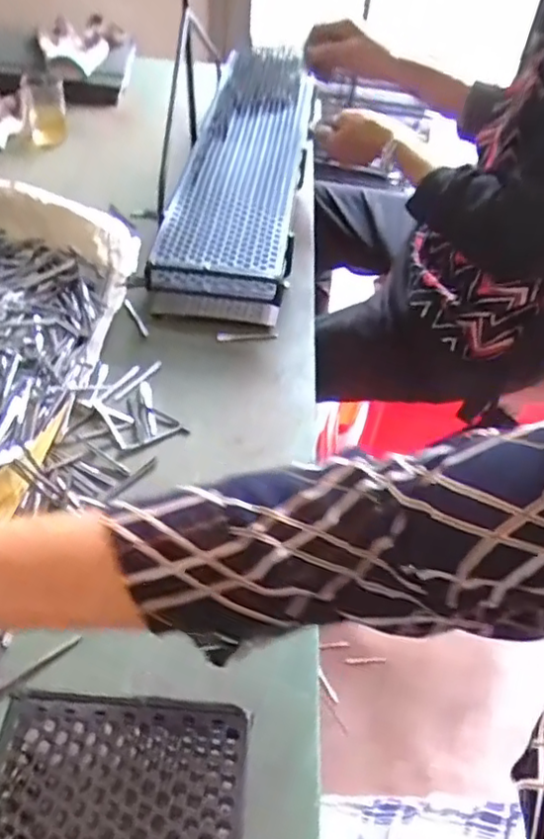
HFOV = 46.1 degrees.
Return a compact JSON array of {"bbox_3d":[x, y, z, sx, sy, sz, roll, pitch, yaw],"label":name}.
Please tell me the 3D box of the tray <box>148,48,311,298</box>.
[{"bbox_3d":[-0.028,-0.384,0.924,0.148,0.070,0.668,8,49,0],"label":"tray"}]

